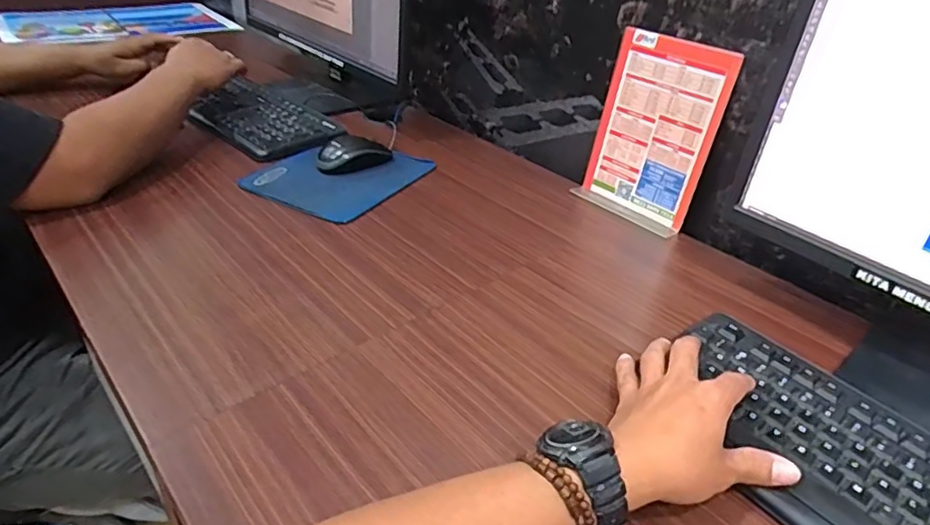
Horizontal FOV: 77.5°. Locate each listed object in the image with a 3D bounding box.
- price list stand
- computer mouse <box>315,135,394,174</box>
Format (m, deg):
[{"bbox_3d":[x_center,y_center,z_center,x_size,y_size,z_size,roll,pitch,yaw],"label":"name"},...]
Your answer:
[{"bbox_3d":[0.228,-0.159,0.711,0.053,0.208,0.147,-22,42,-32],"label":"price list stand"},{"bbox_3d":[-0.155,-0.152,0.797,0.104,0.034,0.049,-22,42,-32],"label":"computer mouse"}]

